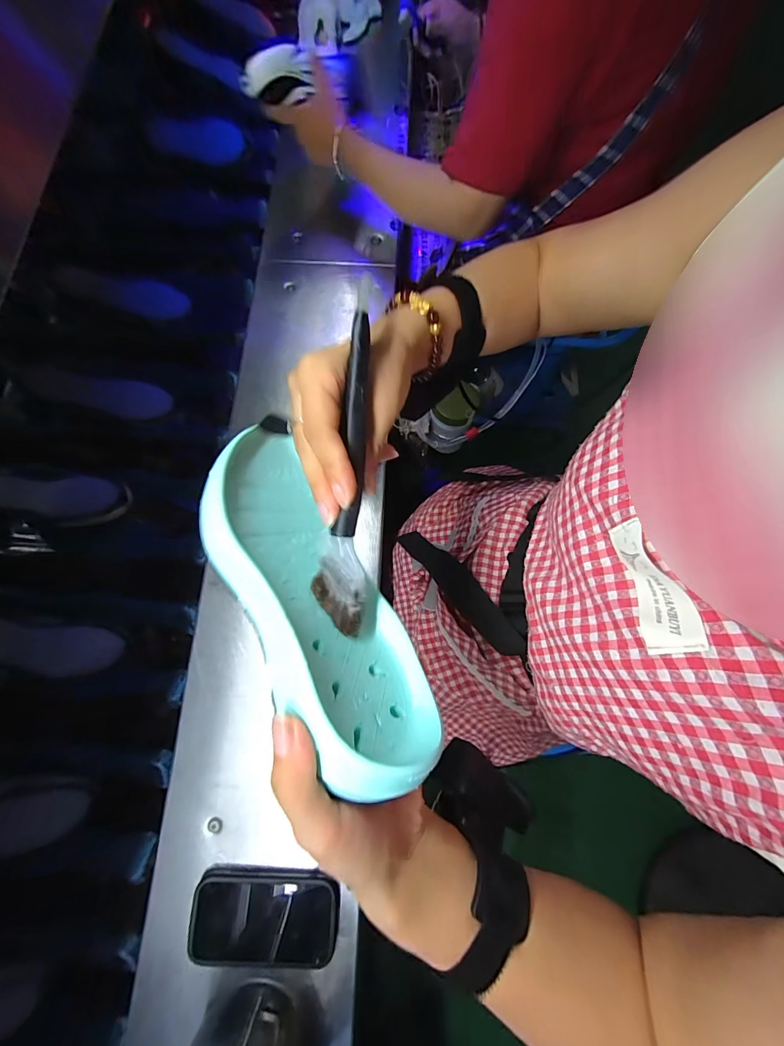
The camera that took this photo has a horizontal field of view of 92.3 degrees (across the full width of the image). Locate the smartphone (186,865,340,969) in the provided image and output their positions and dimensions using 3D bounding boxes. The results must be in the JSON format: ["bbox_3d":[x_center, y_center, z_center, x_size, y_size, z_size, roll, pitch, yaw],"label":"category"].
[{"bbox_3d":[-0.139,0.430,0.407,0.154,0.020,0.080,5,77,2],"label":"smartphone"}]

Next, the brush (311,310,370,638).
[{"bbox_3d":[-0.026,-0.025,0.209,0.029,0.017,0.167,4,92,1],"label":"brush"}]

